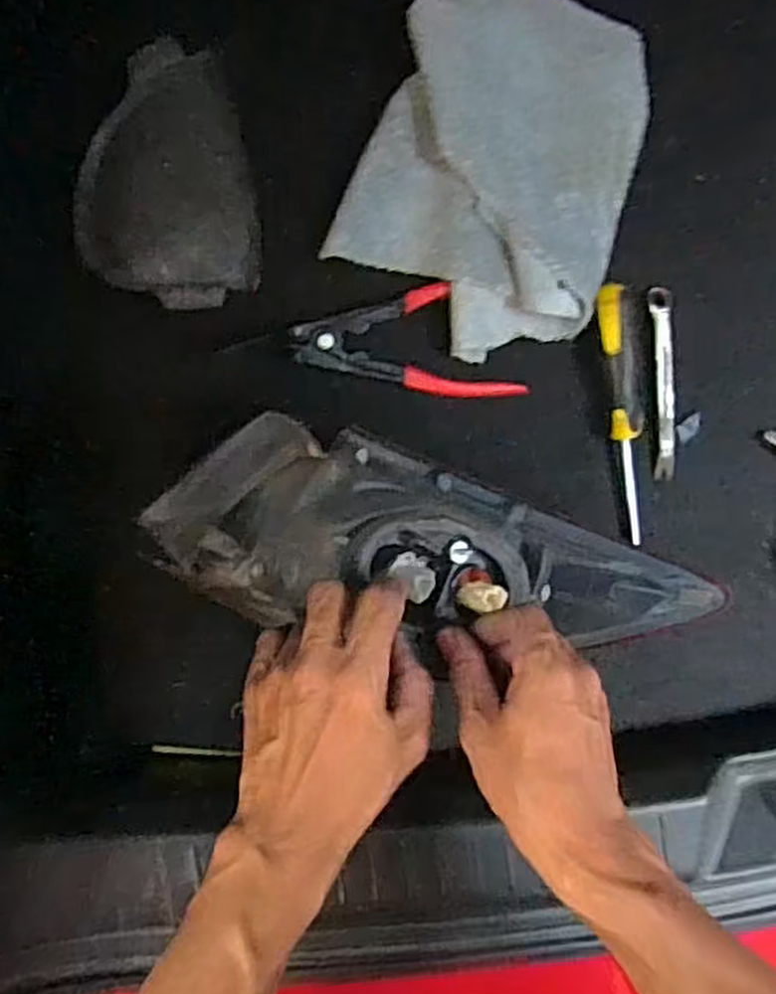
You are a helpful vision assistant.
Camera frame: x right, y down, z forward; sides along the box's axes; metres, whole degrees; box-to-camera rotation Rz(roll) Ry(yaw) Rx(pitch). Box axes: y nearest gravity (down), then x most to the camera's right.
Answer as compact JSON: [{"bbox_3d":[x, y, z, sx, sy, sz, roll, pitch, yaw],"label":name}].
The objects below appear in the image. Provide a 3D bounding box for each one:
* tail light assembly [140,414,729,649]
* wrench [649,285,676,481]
[{"bbox_3d":[0.033,0.035,0.520,0.355,0.085,0.120,11,92,-17],"label":"tail light assembly"},{"bbox_3d":[0.213,-0.088,0.616,0.017,0.007,0.146,-4,93,-6],"label":"wrench"}]

